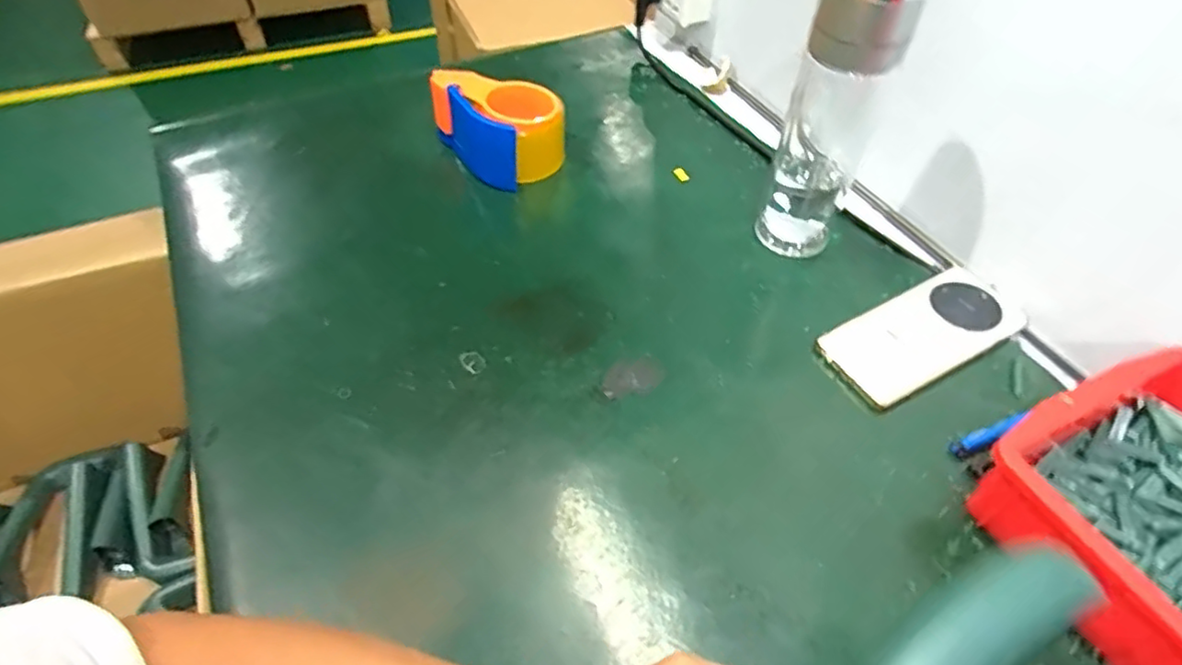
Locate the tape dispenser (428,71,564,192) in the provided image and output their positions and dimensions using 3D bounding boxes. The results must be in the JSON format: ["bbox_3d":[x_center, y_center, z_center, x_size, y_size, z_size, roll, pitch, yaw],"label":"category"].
[{"bbox_3d":[-0.097,-0.224,0.651,0.093,0.075,0.131,-33,58,-25],"label":"tape dispenser"}]

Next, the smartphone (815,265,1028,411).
[{"bbox_3d":[0.275,-0.001,0.503,0.166,0.010,0.077,-28,59,-14],"label":"smartphone"}]

